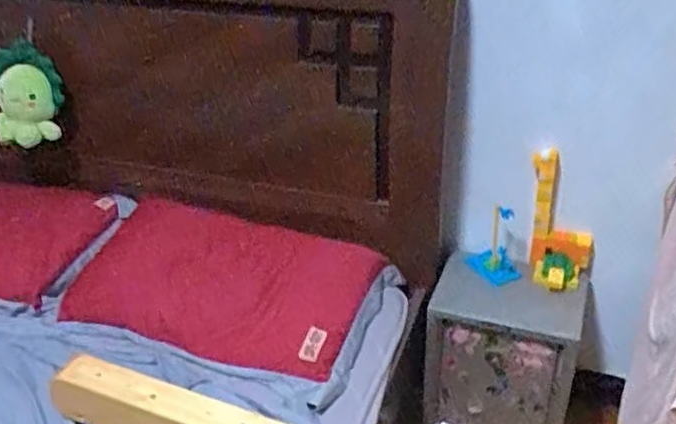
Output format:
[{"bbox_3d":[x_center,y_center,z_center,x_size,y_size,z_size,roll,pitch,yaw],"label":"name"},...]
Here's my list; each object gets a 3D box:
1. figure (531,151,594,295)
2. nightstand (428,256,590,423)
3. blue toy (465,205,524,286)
[{"bbox_3d":[0.472,0.035,1.494,0.143,0.299,0.121,14,35,24],"label":"figure"},{"bbox_3d":[0.361,0.330,1.535,0.305,0.354,0.211,11,33,20],"label":"nightstand"},{"bbox_3d":[0.343,0.079,1.537,0.106,0.174,0.115,-5,31,-5],"label":"blue toy"}]

